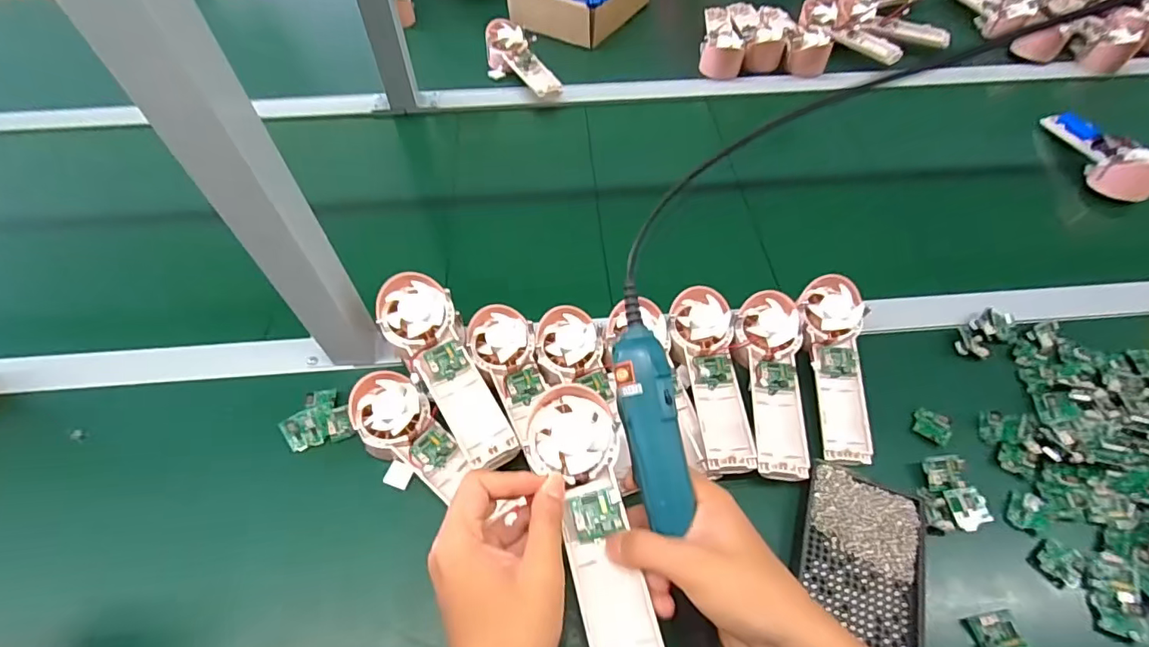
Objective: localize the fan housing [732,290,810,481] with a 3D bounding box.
[{"bbox_3d":[0.185,0.053,0.482,0.060,0.036,0.179,5,55,3],"label":"fan housing"}]

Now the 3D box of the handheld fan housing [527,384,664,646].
[{"bbox_3d":[0.012,0.127,0.334,0.055,0.021,0.179,-12,71,-8],"label":"handheld fan housing"}]

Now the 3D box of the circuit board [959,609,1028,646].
[{"bbox_3d":[0.312,0.232,0.385,0.032,0.007,0.032,-33,61,25],"label":"circuit board"}]

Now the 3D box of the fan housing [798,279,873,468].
[{"bbox_3d":[0.251,0.040,0.498,0.058,0.022,0.180,3,69,3],"label":"fan housing"}]

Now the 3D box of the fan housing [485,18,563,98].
[{"bbox_3d":[-0.086,-0.405,0.811,0.079,0.054,0.172,-28,59,-18],"label":"fan housing"}]

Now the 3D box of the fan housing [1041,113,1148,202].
[{"bbox_3d":[0.682,-0.227,0.672,0.055,0.052,0.173,2,55,2],"label":"fan housing"}]

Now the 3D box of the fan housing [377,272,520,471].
[{"bbox_3d":[-0.109,0.041,0.456,0.058,0.039,0.181,-29,79,-19],"label":"fan housing"}]

